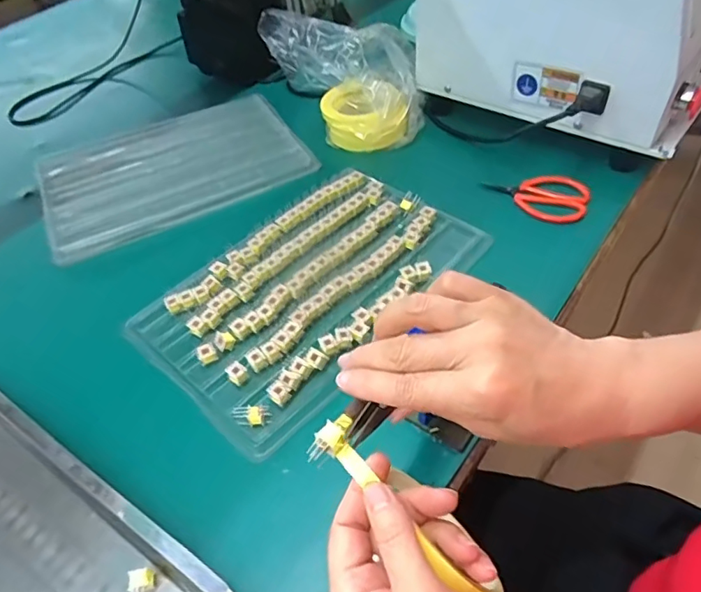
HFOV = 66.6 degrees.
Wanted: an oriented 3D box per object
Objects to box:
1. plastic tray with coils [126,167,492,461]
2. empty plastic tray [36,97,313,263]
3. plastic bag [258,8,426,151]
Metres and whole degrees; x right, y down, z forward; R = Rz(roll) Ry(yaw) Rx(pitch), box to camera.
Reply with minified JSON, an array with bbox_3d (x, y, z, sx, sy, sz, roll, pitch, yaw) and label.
[{"bbox_3d":[-0.039,-0.018,0.527,0.198,0.015,0.318,33,59,30],"label":"plastic tray with coils"},{"bbox_3d":[-0.229,-0.168,0.688,0.320,0.016,0.244,-25,51,-15],"label":"empty plastic tray"},{"bbox_3d":[0.006,-0.312,0.730,0.157,0.090,0.254,-25,51,-16],"label":"plastic bag"}]

